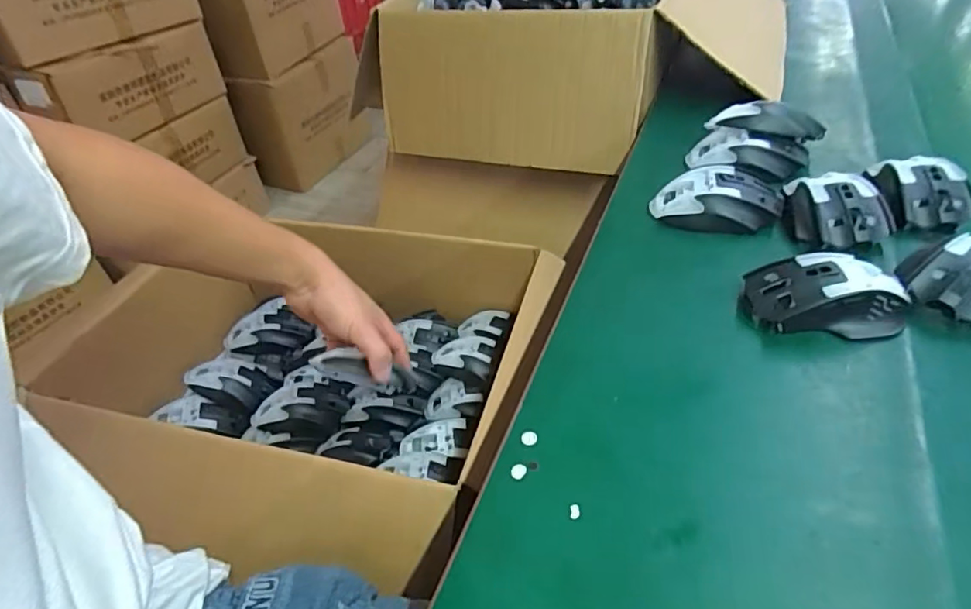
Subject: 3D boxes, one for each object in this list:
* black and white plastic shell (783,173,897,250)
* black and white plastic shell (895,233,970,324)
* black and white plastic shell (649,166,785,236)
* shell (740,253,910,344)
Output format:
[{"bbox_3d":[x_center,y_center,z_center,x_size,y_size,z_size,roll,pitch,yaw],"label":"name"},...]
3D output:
[{"bbox_3d":[0.313,-0.085,0.500,0.077,0.037,0.096,2,42,10],"label":"black and white plastic shell"},{"bbox_3d":[0.355,-0.018,0.416,0.077,0.040,0.081,-35,49,-29],"label":"black and white plastic shell"},{"bbox_3d":[0.220,-0.100,0.539,0.117,0.039,0.061,11,44,19],"label":"black and white plastic shell"},{"bbox_3d":[0.258,-0.008,0.428,0.110,0.040,0.061,7,43,15],"label":"shell"}]

